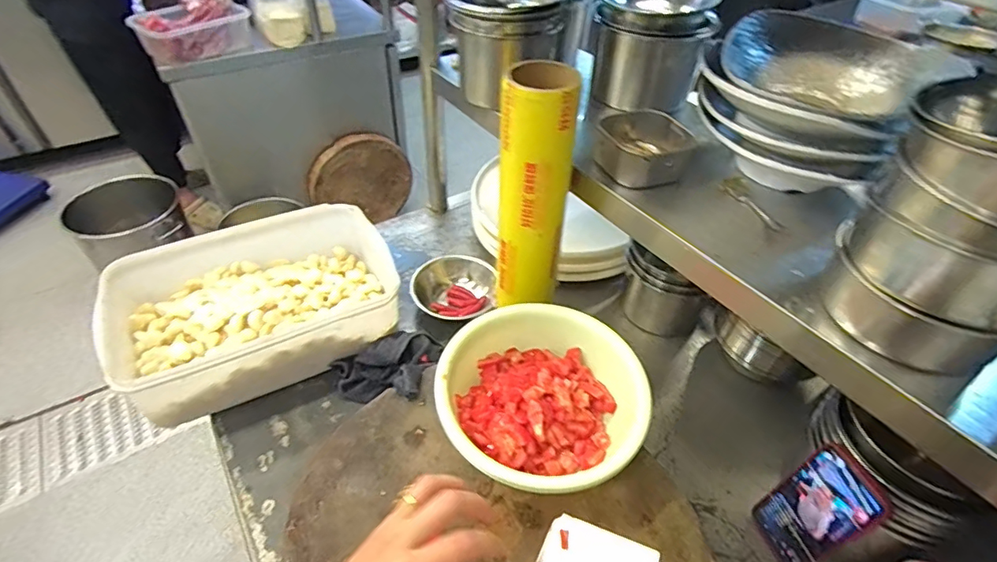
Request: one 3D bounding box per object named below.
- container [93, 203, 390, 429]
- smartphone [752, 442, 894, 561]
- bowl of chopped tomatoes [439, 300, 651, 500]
[{"bbox_3d":[-0.353,0.031,0.765,0.378,0.110,0.250,-20,49,-21],"label":"container"},{"bbox_3d":[0.344,0.251,0.552,0.012,0.161,0.081,-2,41,-21],"label":"smartphone"},{"bbox_3d":[0.048,0.133,0.582,0.217,0.072,0.213,1,44,-1],"label":"bowl of chopped tomatoes"}]

